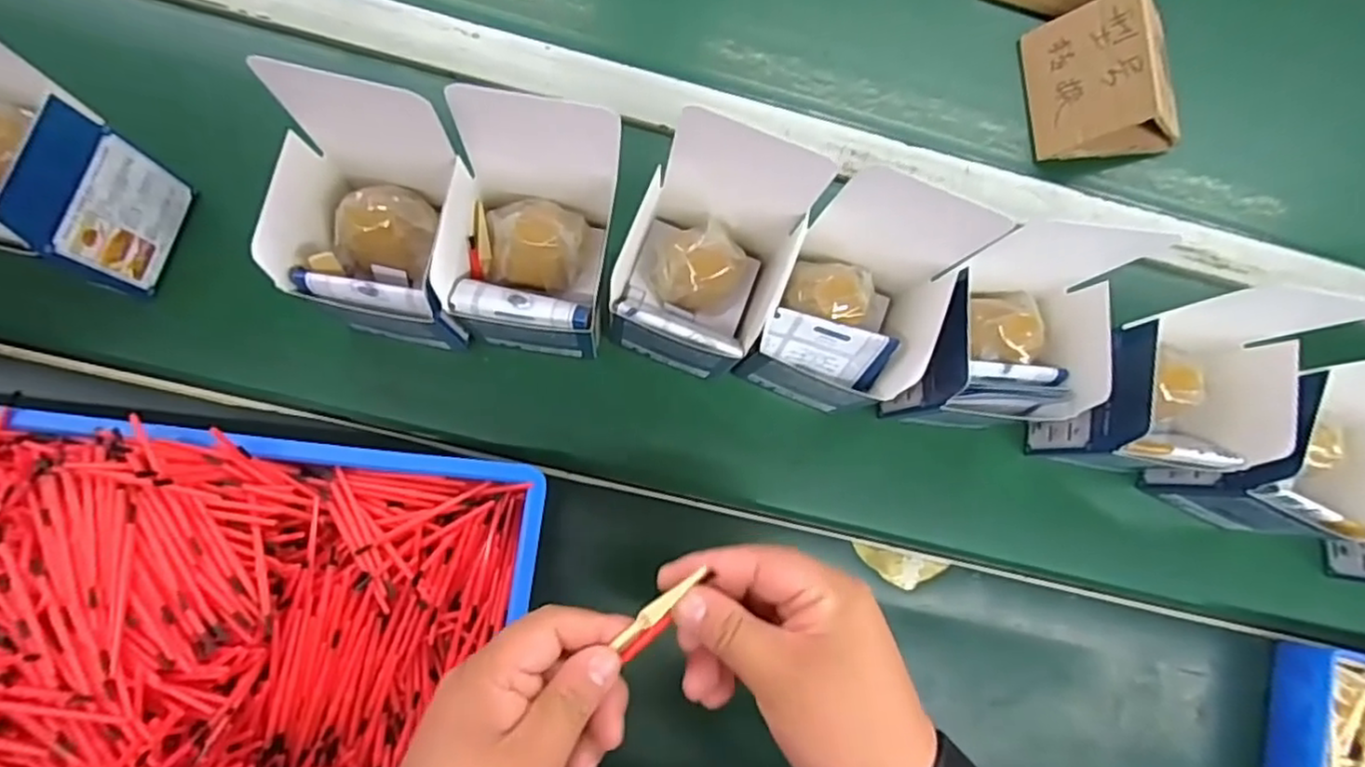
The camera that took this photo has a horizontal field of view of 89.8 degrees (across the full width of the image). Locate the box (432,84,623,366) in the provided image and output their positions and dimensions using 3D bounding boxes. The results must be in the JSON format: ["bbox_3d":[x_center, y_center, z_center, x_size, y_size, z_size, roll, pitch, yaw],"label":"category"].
[{"bbox_3d":[-0.085,-0.073,0.385,0.090,0.154,0.087,11,83,-5],"label":"box"}]

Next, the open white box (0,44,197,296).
[{"bbox_3d":[-0.372,-0.116,0.401,0.087,0.132,0.082,19,82,-4],"label":"open white box"}]

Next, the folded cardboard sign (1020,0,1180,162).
[{"bbox_3d":[0.327,-0.230,0.511,0.108,0.076,0.104,-8,85,-7],"label":"folded cardboard sign"}]

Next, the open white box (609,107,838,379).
[{"bbox_3d":[0.009,-0.066,0.413,0.088,0.151,0.105,19,82,-4],"label":"open white box"}]

